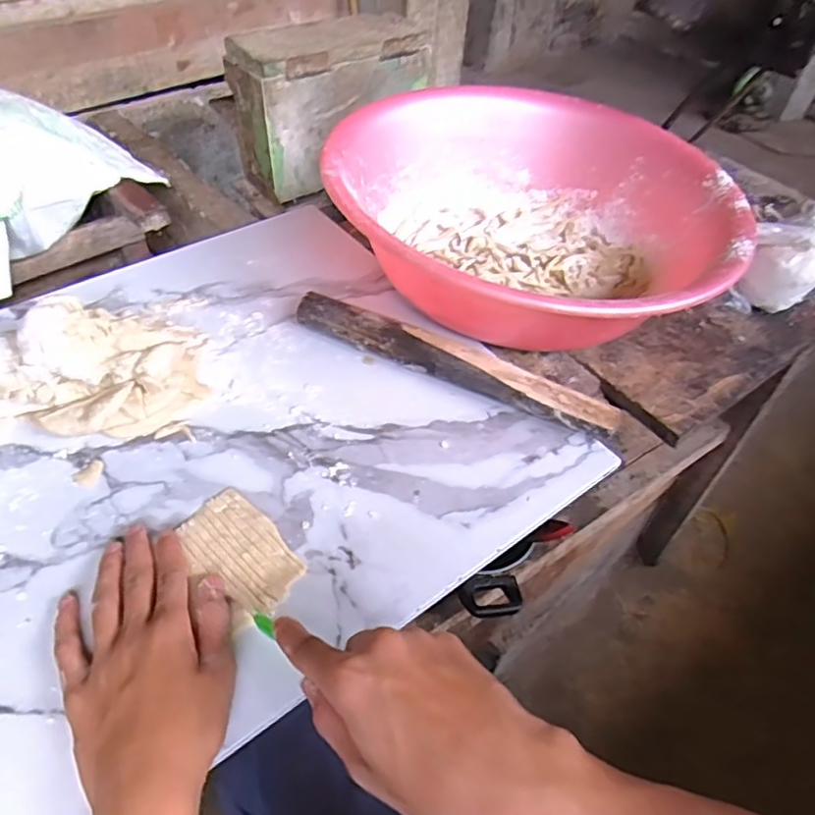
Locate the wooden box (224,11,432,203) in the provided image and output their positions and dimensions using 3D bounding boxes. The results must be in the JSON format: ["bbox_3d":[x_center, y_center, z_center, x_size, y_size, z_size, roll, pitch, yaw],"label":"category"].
[{"bbox_3d":[-0.138,-0.557,1.066,0.340,0.227,0.145,-32,58,-31],"label":"wooden box"}]

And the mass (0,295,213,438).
[{"bbox_3d":[-0.271,-0.031,0.487,0.186,0.072,0.111,-13,50,-18],"label":"mass"}]

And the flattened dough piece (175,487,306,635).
[{"bbox_3d":[-0.119,0.101,0.413,0.059,0.009,0.098,-34,59,-32],"label":"flattened dough piece"}]

